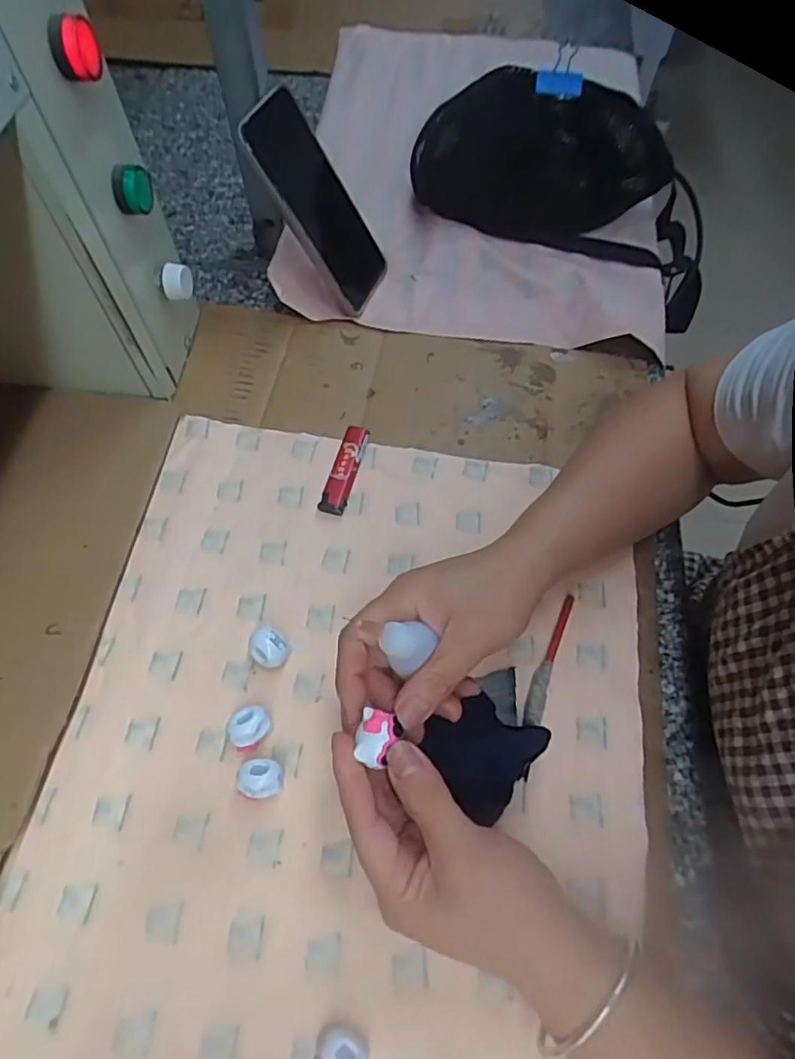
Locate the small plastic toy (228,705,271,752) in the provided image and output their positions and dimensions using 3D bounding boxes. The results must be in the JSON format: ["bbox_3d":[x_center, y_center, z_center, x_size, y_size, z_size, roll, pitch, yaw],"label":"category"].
[{"bbox_3d":[-0.087,0.117,0.353,0.021,0.019,0.024,39,67,18],"label":"small plastic toy"}]

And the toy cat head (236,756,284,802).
[{"bbox_3d":[-0.078,0.142,0.340,0.025,0.017,0.021,-5,62,-5],"label":"toy cat head"}]

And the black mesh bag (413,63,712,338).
[{"bbox_3d":[0.174,-0.324,0.562,0.307,0.140,0.087,20,62,-6],"label":"black mesh bag"}]

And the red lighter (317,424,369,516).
[{"bbox_3d":[-0.039,-0.046,0.452,0.019,0.013,0.075,15,62,6],"label":"red lighter"}]

